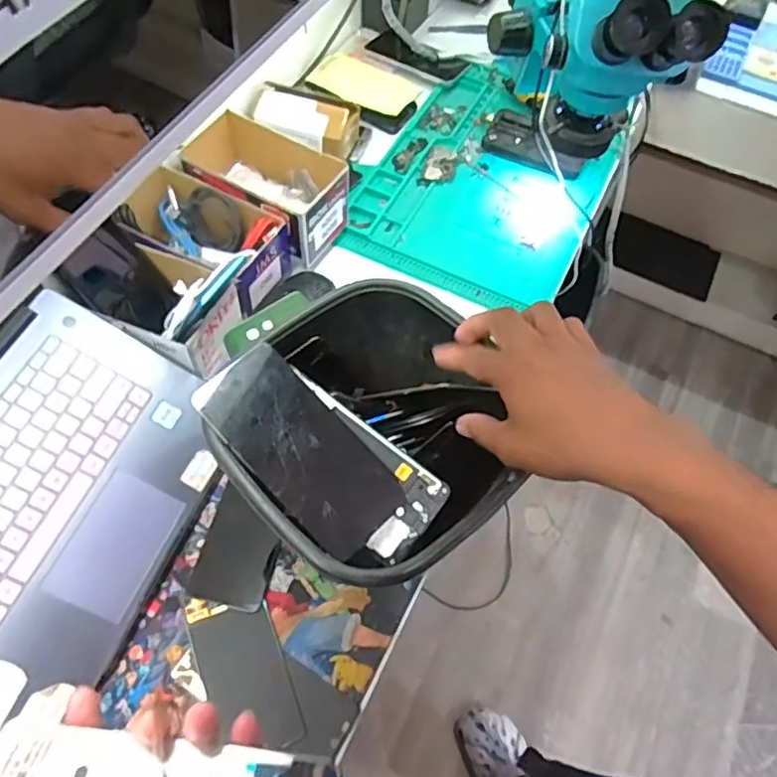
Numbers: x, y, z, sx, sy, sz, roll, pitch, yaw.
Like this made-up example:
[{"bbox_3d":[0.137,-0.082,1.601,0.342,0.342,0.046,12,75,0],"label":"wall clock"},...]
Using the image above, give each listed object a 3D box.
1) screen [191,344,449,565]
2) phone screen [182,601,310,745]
[{"bbox_3d":[-0.051,0.048,0.444,0.181,0.013,0.085,40,67,3],"label":"screen"},{"bbox_3d":[-0.130,0.250,0.554,0.071,0.010,0.142,-19,60,-14],"label":"phone screen"}]

